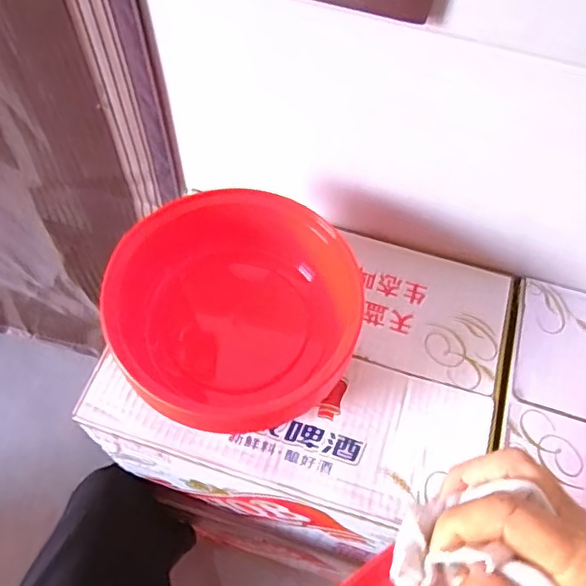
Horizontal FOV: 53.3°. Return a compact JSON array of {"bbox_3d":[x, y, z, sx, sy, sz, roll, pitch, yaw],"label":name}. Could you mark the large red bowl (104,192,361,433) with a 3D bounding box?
[{"bbox_3d":[-0.042,0.019,0.421,0.165,0.086,0.166,2,61,-3],"label":"large red bowl"}]

